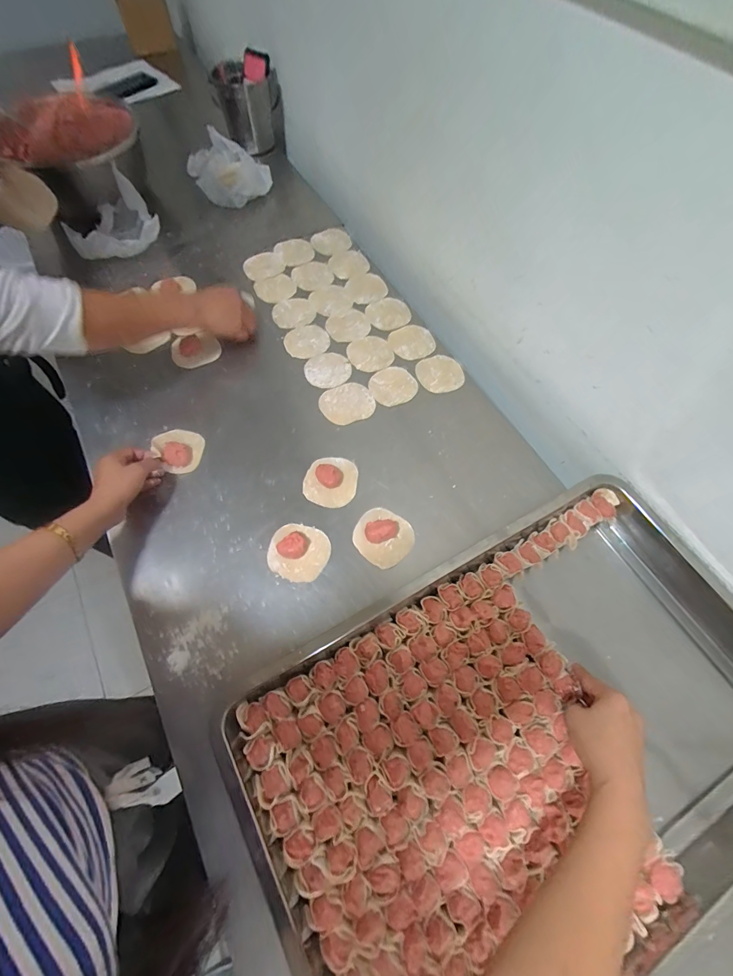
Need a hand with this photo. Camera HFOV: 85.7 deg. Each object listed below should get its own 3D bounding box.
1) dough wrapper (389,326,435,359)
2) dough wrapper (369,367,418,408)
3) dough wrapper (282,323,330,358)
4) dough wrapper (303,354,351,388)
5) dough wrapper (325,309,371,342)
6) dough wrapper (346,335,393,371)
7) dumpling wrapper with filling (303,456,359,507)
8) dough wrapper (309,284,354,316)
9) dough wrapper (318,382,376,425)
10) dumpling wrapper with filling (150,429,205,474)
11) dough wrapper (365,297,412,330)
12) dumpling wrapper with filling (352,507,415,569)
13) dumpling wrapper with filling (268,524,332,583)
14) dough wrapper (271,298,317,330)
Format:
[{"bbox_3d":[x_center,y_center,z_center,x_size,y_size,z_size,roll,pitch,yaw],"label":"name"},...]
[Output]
[{"bbox_3d":[0.082,-0.260,0.707,0.079,0.006,0.076,0,66,0],"label":"dough wrapper"},{"bbox_3d":[0.045,-0.172,0.664,0.078,0.005,0.072,0,66,0],"label":"dough wrapper"},{"bbox_3d":[-0.106,-0.263,0.704,0.078,0.005,0.073,0,66,0],"label":"dough wrapper"},{"bbox_3d":[-0.066,-0.202,0.676,0.078,0.004,0.073,0,66,0],"label":"dough wrapper"},{"bbox_3d":[-0.031,-0.296,0.720,0.080,0.004,0.070,-29,69,-12],"label":"dough wrapper"},{"bbox_3d":[0.007,-0.237,0.693,0.077,0.004,0.077,0,66,0],"label":"dough wrapper"},{"bbox_3d":[-0.052,-0.013,0.582,0.075,0.027,0.076,0,66,0],"label":"dumpling wrapper with filling"},{"bbox_3d":[-0.066,-0.356,0.747,0.077,0.007,0.070,0,66,0],"label":"dough wrapper"},{"bbox_3d":[-0.033,-0.140,0.649,0.086,0.006,0.075,-20,68,-11],"label":"dough wrapper"},{"bbox_3d":[-0.279,-0.062,0.592,0.064,0.028,0.076,-33,70,-13],"label":"dumpling wrapper with filling"},{"bbox_3d":[0.040,-0.325,0.738,0.077,0.005,0.074,0,66,0],"label":"dough wrapper"},{"bbox_3d":[0.023,0.065,0.539,0.077,0.019,0.076,0,66,0],"label":"dumpling wrapper with filling"},{"bbox_3d":[-0.091,0.084,0.527,0.077,0.023,0.075,0,66,0],"label":"dumpling wrapper with filling"},{"bbox_3d":[-0.135,-0.326,0.736,0.077,0.005,0.074,0,66,0],"label":"dough wrapper"}]

